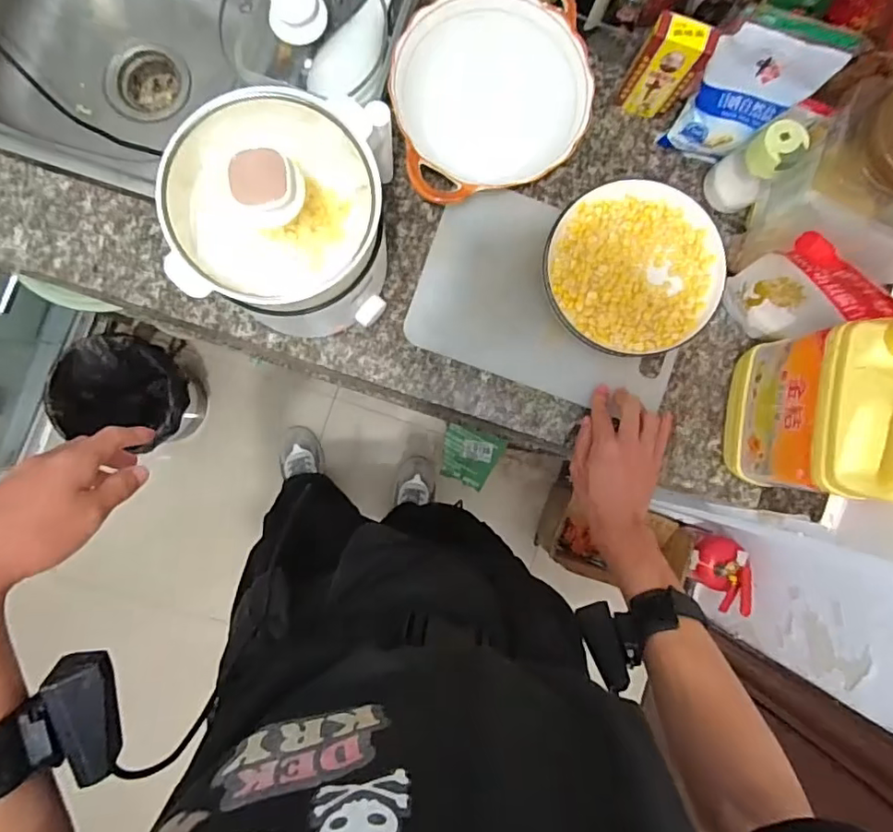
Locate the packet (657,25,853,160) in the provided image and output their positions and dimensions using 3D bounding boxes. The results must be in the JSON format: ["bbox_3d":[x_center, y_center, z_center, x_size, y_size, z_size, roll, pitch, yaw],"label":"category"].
[{"bbox_3d":[0.300,-0.313,0.566,0.106,0.120,0.054,17,87,-3],"label":"packet"}]

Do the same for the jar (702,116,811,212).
[{"bbox_3d":[0.321,-0.259,0.584,0.055,0.104,0.055,0,88,-3],"label":"jar"}]

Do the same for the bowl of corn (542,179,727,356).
[{"bbox_3d":[0.195,-0.160,0.608,0.178,0.054,0.183,0,88,-3],"label":"bowl of corn"}]

